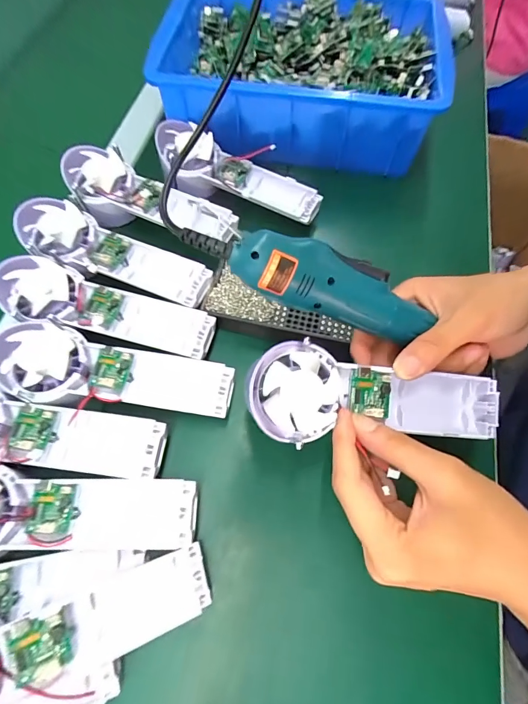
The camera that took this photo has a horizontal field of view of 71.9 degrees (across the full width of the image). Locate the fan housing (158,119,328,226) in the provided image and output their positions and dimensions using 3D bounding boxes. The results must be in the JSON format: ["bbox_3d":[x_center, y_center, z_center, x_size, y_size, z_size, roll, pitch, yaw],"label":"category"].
[{"bbox_3d":[-0.024,-0.182,0.376,0.173,0.050,0.066,17,66,7],"label":"fan housing"}]

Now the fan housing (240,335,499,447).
[{"bbox_3d":[0.076,0.031,0.241,0.174,0.029,0.059,8,64,-14],"label":"fan housing"}]

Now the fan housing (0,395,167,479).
[{"bbox_3d":[-0.161,0.052,0.254,0.172,0.028,0.057,2,65,0],"label":"fan housing"}]

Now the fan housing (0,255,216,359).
[{"bbox_3d":[-0.128,-0.037,0.301,0.174,0.036,0.057,13,66,5],"label":"fan housing"}]

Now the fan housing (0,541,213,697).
[{"bbox_3d":[-0.120,0.163,0.203,0.182,0.037,0.064,-8,63,-32],"label":"fan housing"}]

